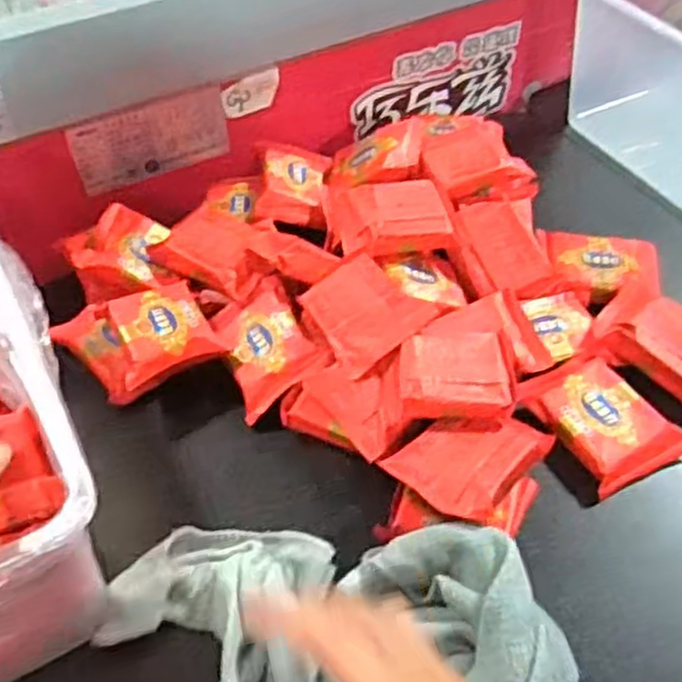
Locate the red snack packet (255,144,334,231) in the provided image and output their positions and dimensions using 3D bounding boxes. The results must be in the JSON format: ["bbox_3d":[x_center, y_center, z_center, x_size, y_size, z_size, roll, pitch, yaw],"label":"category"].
[{"bbox_3d":[-0.042,-0.135,0.619,0.058,0.025,0.090,12,54,-15],"label":"red snack packet"}]

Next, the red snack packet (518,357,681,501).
[{"bbox_3d":[0.166,0.048,0.464,0.065,0.017,0.086,-25,54,-19],"label":"red snack packet"}]

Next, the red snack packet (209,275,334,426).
[{"bbox_3d":[-0.052,0.004,0.507,0.065,0.027,0.088,-35,59,4],"label":"red snack packet"}]

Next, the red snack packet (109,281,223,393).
[{"bbox_3d":[-0.126,-0.010,0.503,0.066,0.016,0.073,-24,53,-18],"label":"red snack packet"}]

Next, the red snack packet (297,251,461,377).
[{"bbox_3d":[0.015,-0.026,0.472,0.067,0.019,0.081,-27,55,-21],"label":"red snack packet"}]

